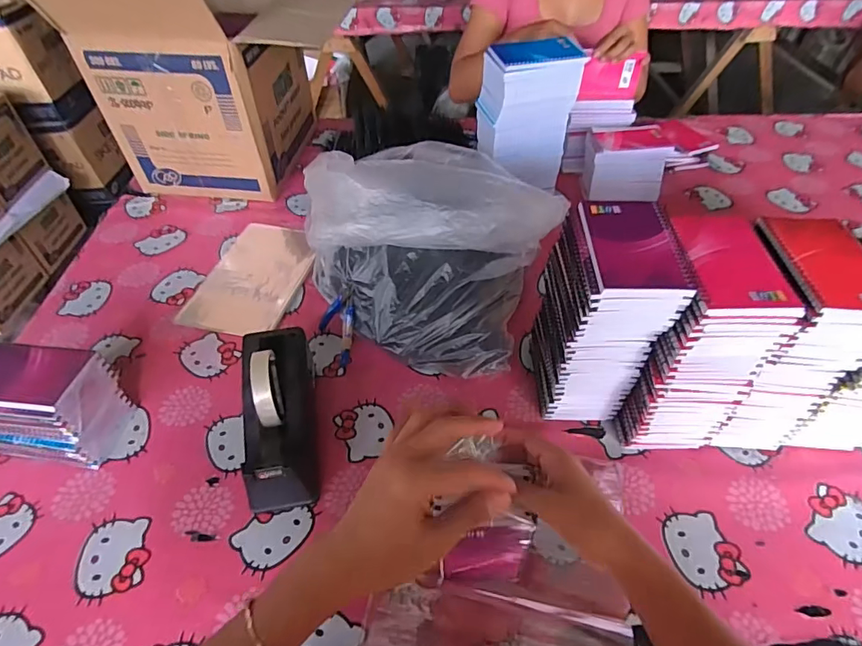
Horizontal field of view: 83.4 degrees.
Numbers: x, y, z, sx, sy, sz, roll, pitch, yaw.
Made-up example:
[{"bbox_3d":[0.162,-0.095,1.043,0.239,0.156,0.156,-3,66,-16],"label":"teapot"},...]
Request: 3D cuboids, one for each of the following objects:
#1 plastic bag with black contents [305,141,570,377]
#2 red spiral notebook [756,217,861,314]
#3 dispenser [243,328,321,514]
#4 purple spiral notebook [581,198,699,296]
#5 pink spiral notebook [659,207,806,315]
[{"bbox_3d":[-0.004,-0.073,0.644,0.339,0.254,0.169,3,48,3],"label":"plastic bag with black contents"},{"bbox_3d":[0.377,-0.060,0.456,0.090,0.011,0.125,3,48,3],"label":"red spiral notebook"},{"bbox_3d":[-0.182,0.106,0.581,0.077,0.125,0.206,-9,48,-7],"label":"dispenser"},{"bbox_3d":[0.196,-0.079,0.468,0.085,0.008,0.127,1,48,2],"label":"purple spiral notebook"},{"bbox_3d":[0.284,-0.061,0.458,0.094,0.014,0.129,1,48,2],"label":"pink spiral notebook"}]

